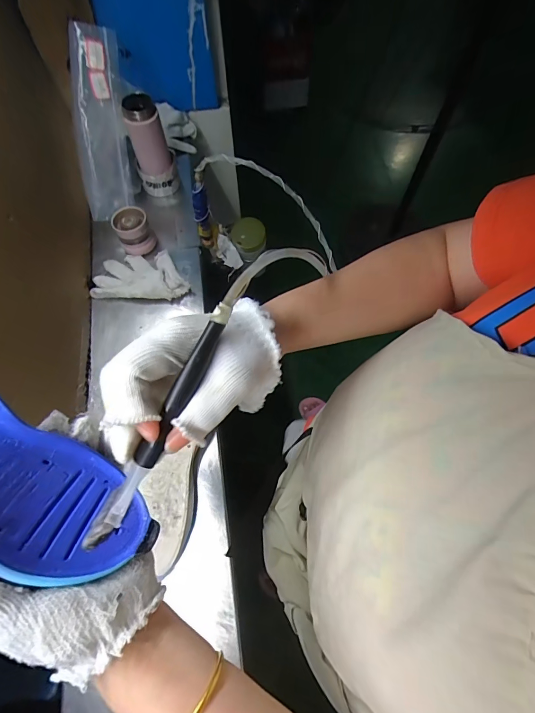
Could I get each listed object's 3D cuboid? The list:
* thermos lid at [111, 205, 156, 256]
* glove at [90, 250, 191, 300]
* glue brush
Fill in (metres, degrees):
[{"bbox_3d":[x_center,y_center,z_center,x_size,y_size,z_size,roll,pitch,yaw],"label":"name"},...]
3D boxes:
[{"bbox_3d":[-0.262,-0.248,0.706,0.064,0.062,0.062,0,68,1],"label":"thermos lid"},{"bbox_3d":[-0.243,-0.157,0.695,0.178,0.019,0.098,0,68,1],"label":"glove"},{"bbox_3d":[-0.065,0.039,0.220,0.016,0.017,0.160,28,88,12],"label":"glue brush"}]

